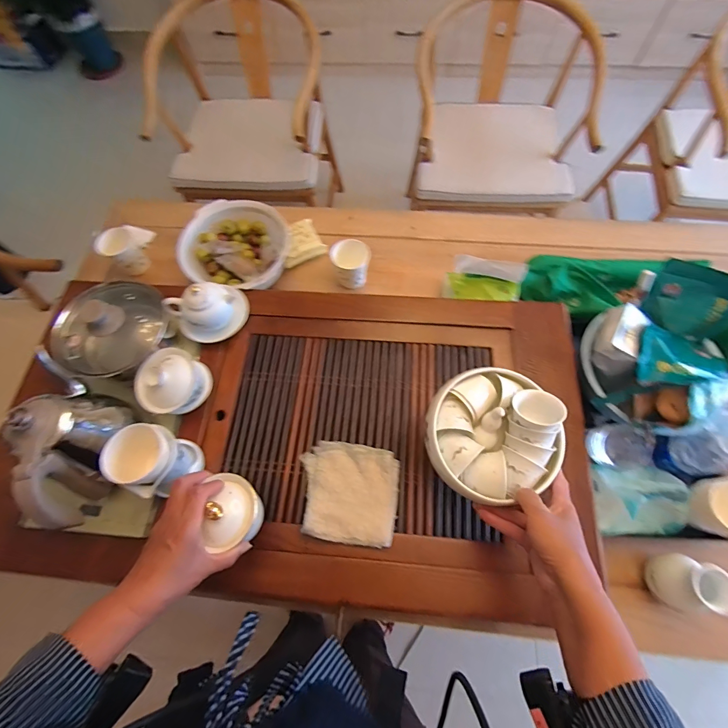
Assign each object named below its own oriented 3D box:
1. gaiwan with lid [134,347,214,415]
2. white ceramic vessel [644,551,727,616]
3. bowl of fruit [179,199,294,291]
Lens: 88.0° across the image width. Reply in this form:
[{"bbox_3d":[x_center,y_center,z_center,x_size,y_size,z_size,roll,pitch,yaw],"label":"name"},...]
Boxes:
[{"bbox_3d":[-0.290,0.032,0.577,0.087,0.092,0.094,26,71,12],"label":"gaiwan with lid"},{"bbox_3d":[0.448,0.307,0.530,0.065,0.104,0.072,10,68,6],"label":"white ceramic vessel"},{"bbox_3d":[-0.241,-0.230,0.761,0.188,0.099,0.187,25,71,12],"label":"bowl of fruit"}]

